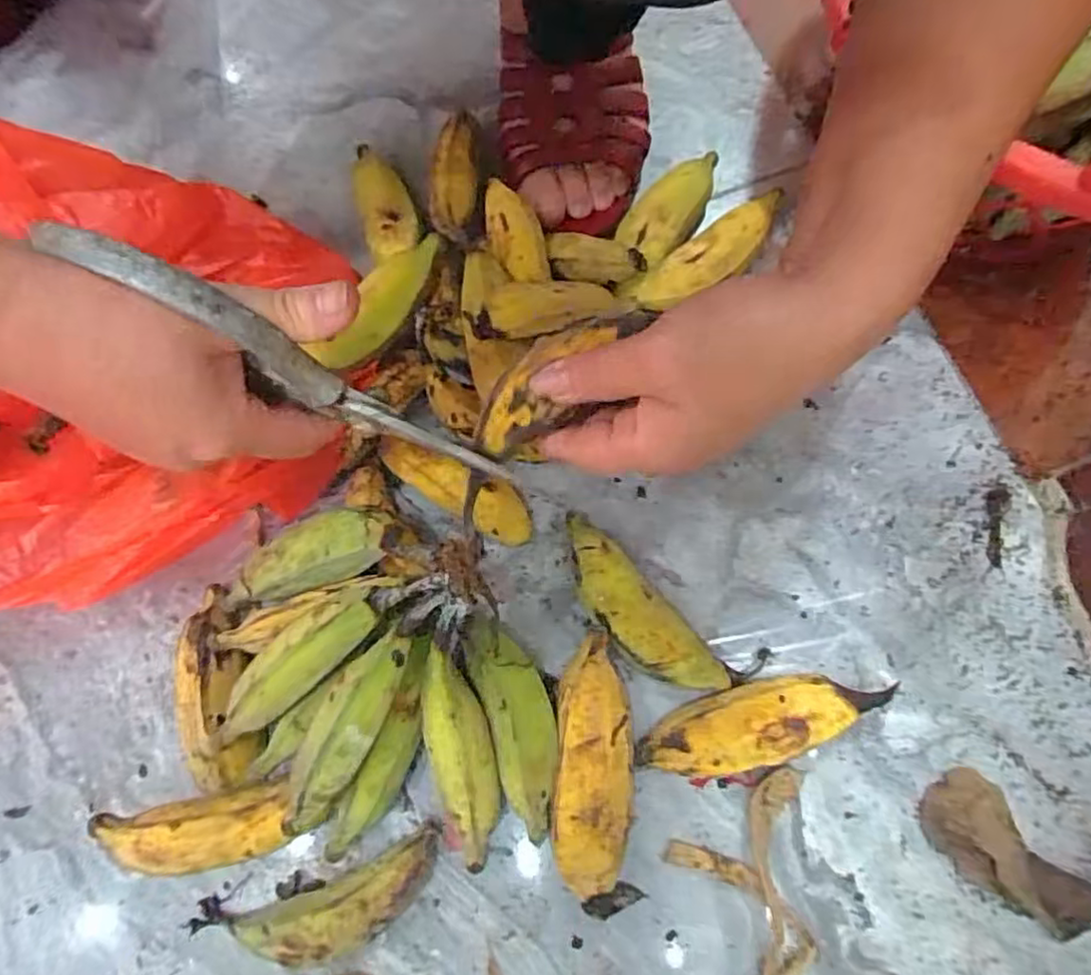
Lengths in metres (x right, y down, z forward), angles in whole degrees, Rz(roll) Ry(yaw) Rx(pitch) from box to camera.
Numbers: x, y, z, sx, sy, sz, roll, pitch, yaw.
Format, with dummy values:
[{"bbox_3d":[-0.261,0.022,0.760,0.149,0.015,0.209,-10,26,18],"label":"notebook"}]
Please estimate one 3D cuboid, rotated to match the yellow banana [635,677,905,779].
[{"bbox_3d":[0.107,0.119,0.337,0.121,0.028,0.037,-14,74,-2],"label":"yellow banana"}]

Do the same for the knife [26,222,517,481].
[{"bbox_3d":[-0.092,-0.045,0.251,0.176,0.030,0.014,31,74,-29],"label":"knife"}]

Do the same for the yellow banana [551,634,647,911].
[{"bbox_3d":[0.023,0.142,0.333,0.041,0.029,0.129,-4,74,1],"label":"yellow banana"}]

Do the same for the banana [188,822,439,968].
[{"bbox_3d":[-0.110,0.205,0.321,0.121,0.029,0.036,-18,74,-3],"label":"banana"}]

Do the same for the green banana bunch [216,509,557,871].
[{"bbox_3d":[-0.082,0.096,0.327,0.148,0.074,0.167,-15,74,-2],"label":"green banana bunch"}]

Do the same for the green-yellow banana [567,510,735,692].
[{"bbox_3d":[0.045,0.066,0.357,0.034,0.029,0.114,-40,76,-9],"label":"green-yellow banana"}]

